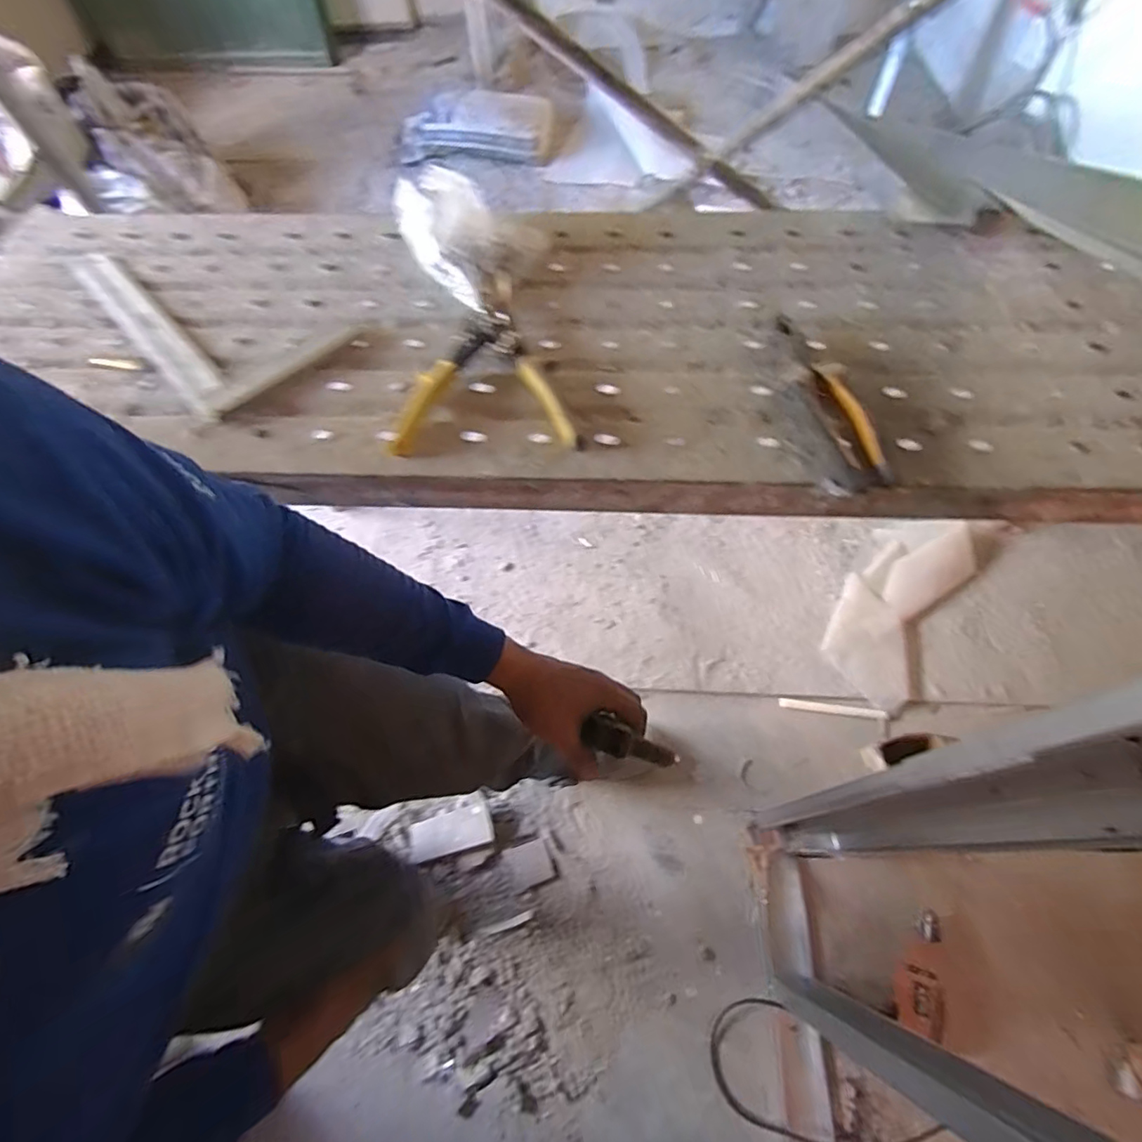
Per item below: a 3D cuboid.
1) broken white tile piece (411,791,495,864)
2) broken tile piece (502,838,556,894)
[{"bbox_3d":[-0.247,0.538,1.122,0.171,0.016,0.093,-25,52,2],"label":"broken white tile piece"},{"bbox_3d":[-0.086,0.595,1.102,0.088,0.005,0.080,-21,64,-7],"label":"broken tile piece"}]

